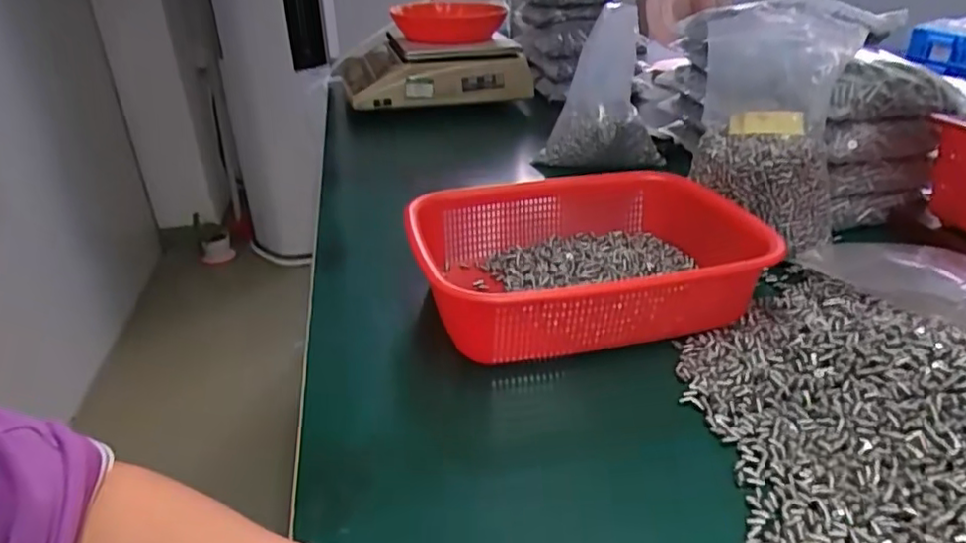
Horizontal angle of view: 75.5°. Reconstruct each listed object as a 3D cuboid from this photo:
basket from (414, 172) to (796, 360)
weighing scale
[{"bbox_3d":[0.082,-0.017,0.544,0.255,0.071,0.221,-7,29,-10],"label":"basket"},{"bbox_3d":[-0.102,-0.387,1.176,0.308,0.096,0.308,-10,29,-15],"label":"weighing scale"}]

